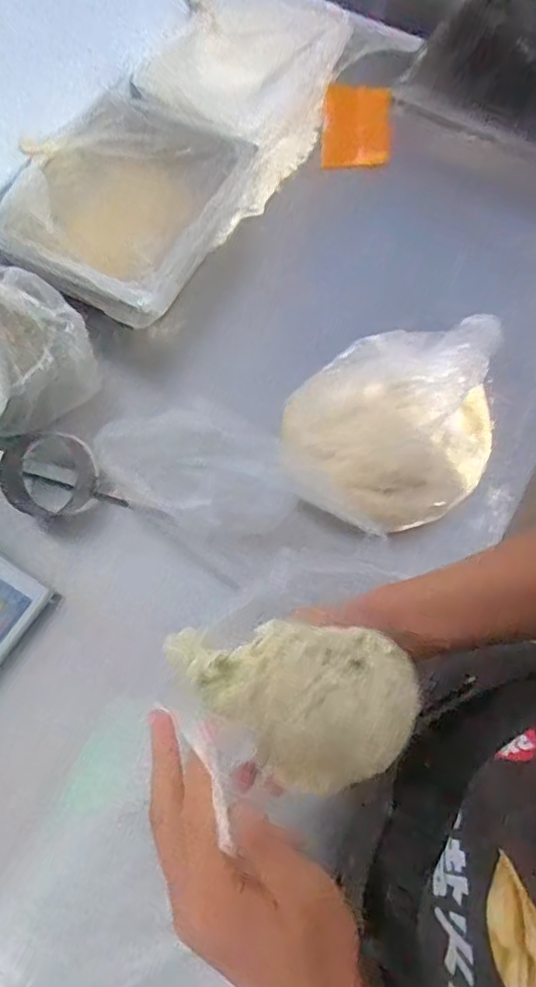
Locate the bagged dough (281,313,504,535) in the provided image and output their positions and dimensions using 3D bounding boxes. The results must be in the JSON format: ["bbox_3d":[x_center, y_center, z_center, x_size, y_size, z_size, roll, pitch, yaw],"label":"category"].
[{"bbox_3d":[0.174,-0.099,0.723,0.331,0.131,0.219,-43,74,-14],"label":"bagged dough"}]

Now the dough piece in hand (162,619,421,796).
[{"bbox_3d":[0.013,0.142,0.406,0.171,0.063,0.103,3,69,2],"label":"dough piece in hand"}]

